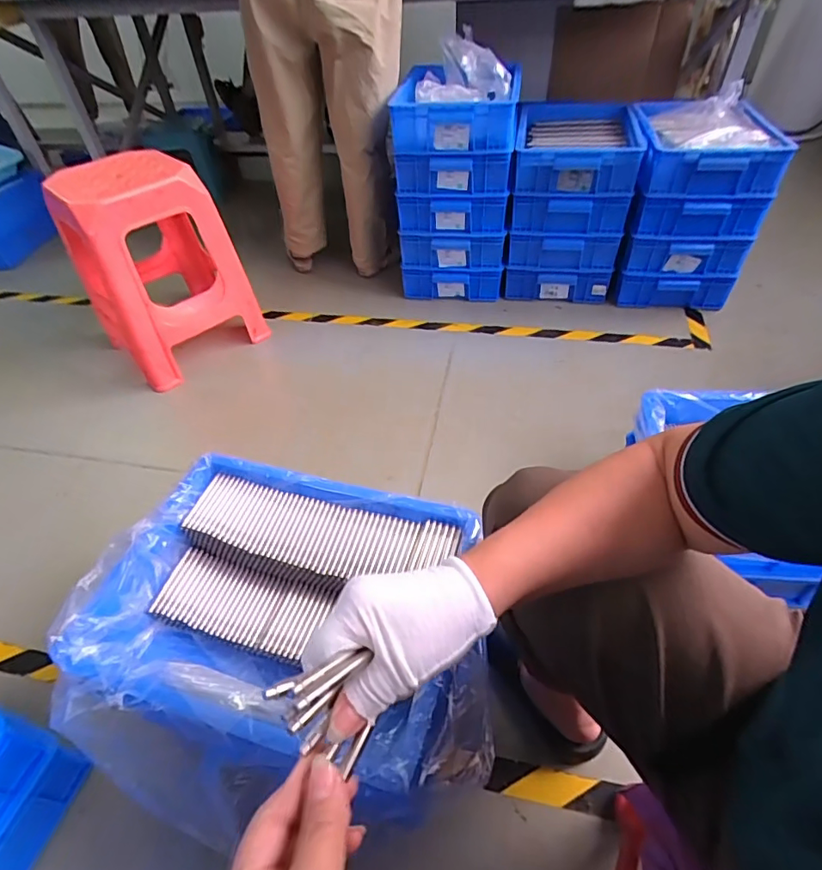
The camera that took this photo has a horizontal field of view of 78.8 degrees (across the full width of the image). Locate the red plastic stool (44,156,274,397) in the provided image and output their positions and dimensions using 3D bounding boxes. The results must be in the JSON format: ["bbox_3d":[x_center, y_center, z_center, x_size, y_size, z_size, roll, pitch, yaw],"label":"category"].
[{"bbox_3d":[-0.638,-0.428,1.252,0.328,0.449,0.336,-36,56,-28],"label":"red plastic stool"}]

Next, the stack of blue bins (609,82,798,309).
[{"bbox_3d":[0.753,-0.648,1.421,0.314,0.430,0.414,5,47,9],"label":"stack of blue bins"}]

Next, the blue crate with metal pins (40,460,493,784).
[{"bbox_3d":[-0.132,0.213,0.607,0.460,0.120,0.320,9,47,13],"label":"blue crate with metal pins"}]

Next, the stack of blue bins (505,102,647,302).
[{"bbox_3d":[0.448,-0.666,1.472,0.306,0.416,0.385,6,47,10],"label":"stack of blue bins"}]

